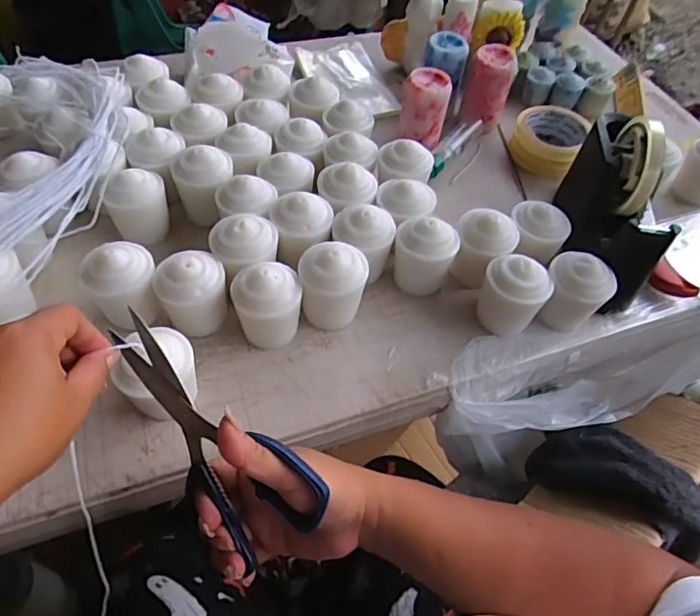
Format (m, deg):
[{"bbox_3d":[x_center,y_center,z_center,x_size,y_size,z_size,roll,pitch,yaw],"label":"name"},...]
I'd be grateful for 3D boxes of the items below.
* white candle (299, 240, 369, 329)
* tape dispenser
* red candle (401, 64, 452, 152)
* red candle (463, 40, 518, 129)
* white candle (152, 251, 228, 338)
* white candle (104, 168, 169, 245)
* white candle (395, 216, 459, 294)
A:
[{"bbox_3d":[-0.016,-0.020,0.458,0.055,0.074,0.047,6,54,-1],"label":"white candle"},{"bbox_3d":[0.252,-0.104,0.501,0.057,0.121,0.181,-1,55,-6],"label":"tape dispenser"},{"bbox_3d":[0.085,-0.228,0.605,0.053,0.080,0.048,3,48,-3],"label":"red candle"},{"bbox_3d":[0.170,-0.271,0.646,0.052,0.084,0.050,16,55,6],"label":"red candle"},{"bbox_3d":[-0.131,-0.010,0.440,0.054,0.058,0.049,-17,58,-17],"label":"white candle"},{"bbox_3d":[-0.201,-0.096,0.500,0.055,0.057,0.048,-17,58,-17],"label":"white candle"},{"bbox_3d":[0.069,-0.050,0.487,0.057,0.061,0.054,16,55,6],"label":"white candle"}]

